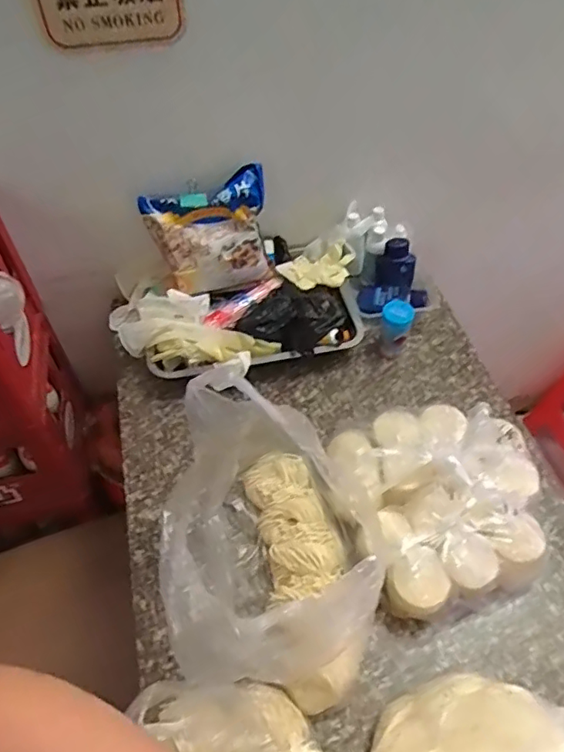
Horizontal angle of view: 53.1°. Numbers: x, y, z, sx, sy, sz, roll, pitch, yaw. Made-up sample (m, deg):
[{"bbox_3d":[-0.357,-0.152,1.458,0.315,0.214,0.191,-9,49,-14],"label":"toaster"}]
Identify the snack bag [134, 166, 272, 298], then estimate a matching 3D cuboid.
[{"bbox_3d":[-0.117,-0.225,0.926,0.190,0.173,0.084,-12,53,-9],"label":"snack bag"}]

